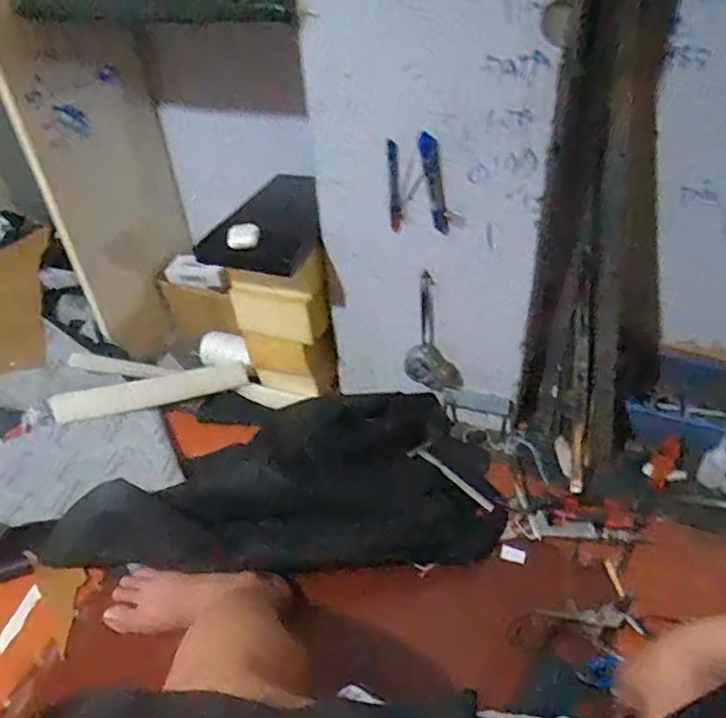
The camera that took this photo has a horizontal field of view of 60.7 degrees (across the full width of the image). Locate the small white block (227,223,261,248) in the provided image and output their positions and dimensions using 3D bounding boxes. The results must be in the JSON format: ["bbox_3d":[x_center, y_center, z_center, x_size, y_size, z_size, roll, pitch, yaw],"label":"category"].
[{"bbox_3d":[-0.180,-0.185,0.932,0.049,0.028,0.035,-11,39,-8],"label":"small white block"}]

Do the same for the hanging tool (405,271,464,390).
[{"bbox_3d":[0.115,-0.038,0.989,0.089,0.199,0.038,4,39,11],"label":"hanging tool"}]

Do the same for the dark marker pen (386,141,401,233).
[{"bbox_3d":[0.044,-0.239,0.870,0.015,0.132,0.016,3,39,9],"label":"dark marker pen"}]

